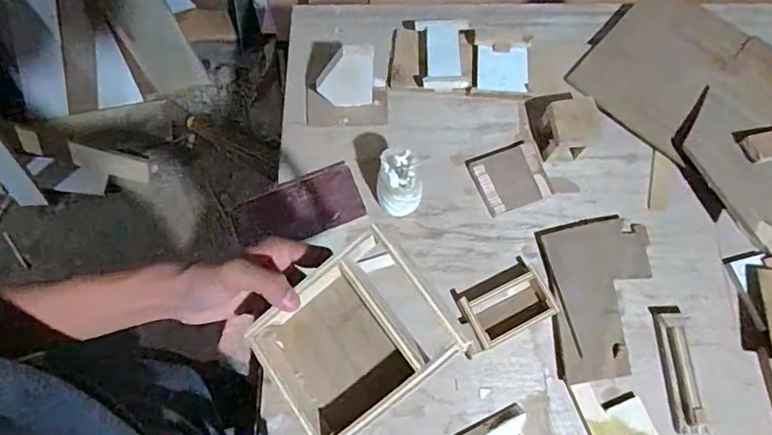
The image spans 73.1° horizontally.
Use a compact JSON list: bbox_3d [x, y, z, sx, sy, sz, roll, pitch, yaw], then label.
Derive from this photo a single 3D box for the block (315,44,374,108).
[{"bbox_3d":[-0.061,-0.203,0.774,0.082,0.140,0.016,2,69,1],"label":"block"}]

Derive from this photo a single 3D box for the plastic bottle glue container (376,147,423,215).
[{"bbox_3d":[0.020,-0.047,0.735,0.062,0.094,0.065,0,71,1],"label":"plastic bottle glue container"}]

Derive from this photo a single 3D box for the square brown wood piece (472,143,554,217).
[{"bbox_3d":[0.190,-0.059,0.786,0.105,0.019,0.090,-21,71,-8],"label":"square brown wood piece"}]

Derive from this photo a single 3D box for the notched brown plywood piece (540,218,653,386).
[{"bbox_3d":[0.309,0.110,0.724,0.150,0.014,0.213,-5,69,-2],"label":"notched brown plywood piece"}]

